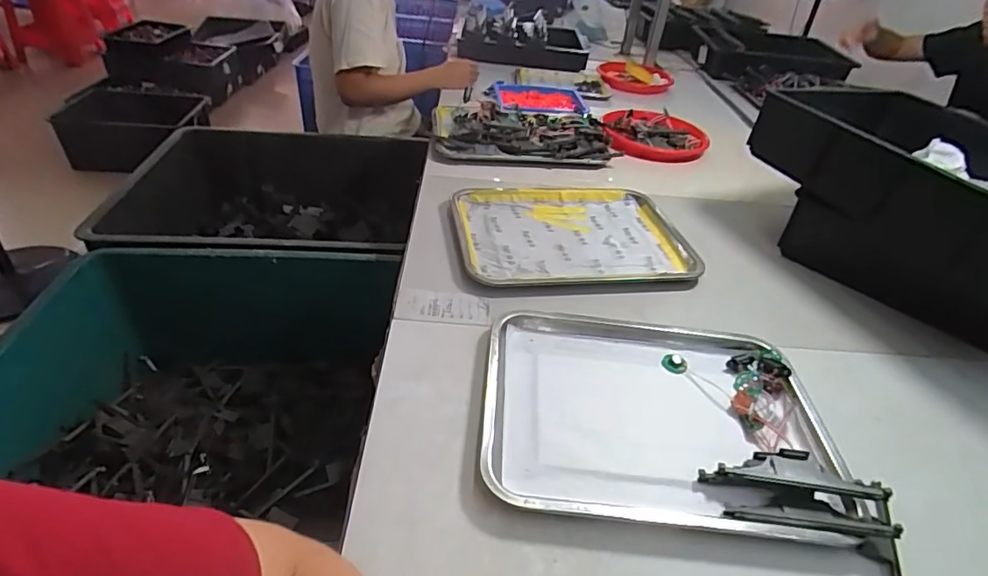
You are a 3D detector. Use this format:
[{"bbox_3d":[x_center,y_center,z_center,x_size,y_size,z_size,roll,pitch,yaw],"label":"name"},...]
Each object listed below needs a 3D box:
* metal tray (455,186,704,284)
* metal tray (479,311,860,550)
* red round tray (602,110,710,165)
[{"bbox_3d":[0.118,-0.087,0.820,0.356,0.023,0.260,-3,38,-14],"label":"metal tray"},{"bbox_3d":[0.166,0.127,0.554,0.347,0.024,0.260,6,37,-2],"label":"metal tray"},{"bbox_3d":[0.353,-0.348,1.184,0.228,0.035,0.229,5,37,-4],"label":"red round tray"}]

